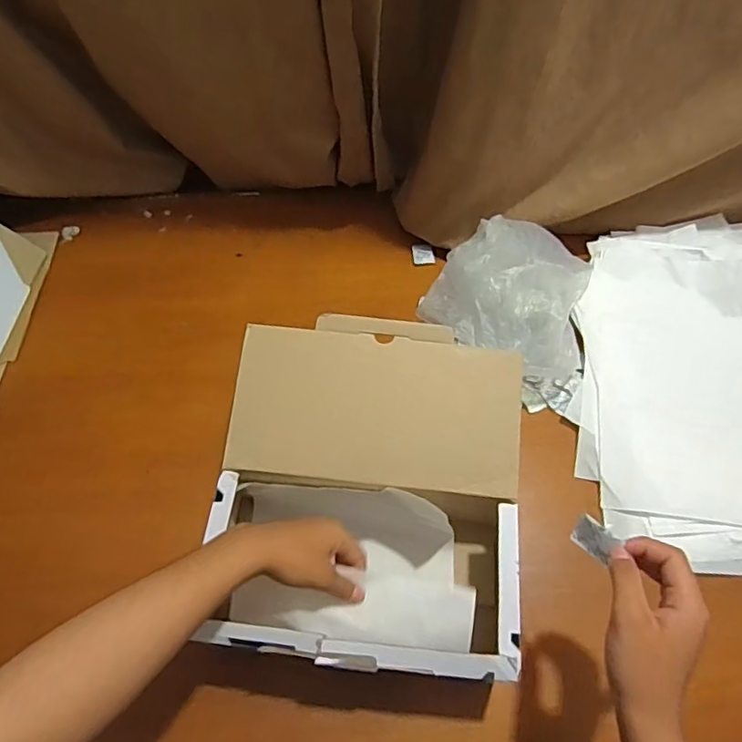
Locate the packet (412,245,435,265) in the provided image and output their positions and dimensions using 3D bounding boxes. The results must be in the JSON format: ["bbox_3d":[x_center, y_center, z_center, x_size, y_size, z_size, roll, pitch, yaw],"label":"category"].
[{"bbox_3d":[0.074,-0.166,0.800,0.030,0.009,0.035,-3,59,-4],"label":"packet"}]

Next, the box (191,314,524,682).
[{"bbox_3d":[-0.004,0.120,0.552,0.272,0.151,0.299,7,59,2],"label":"box"}]

